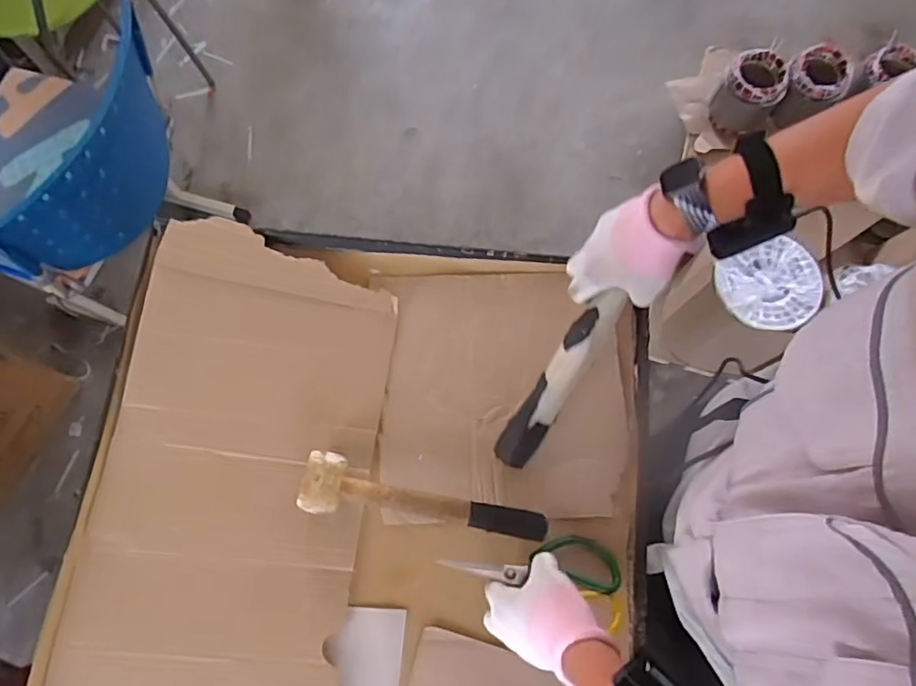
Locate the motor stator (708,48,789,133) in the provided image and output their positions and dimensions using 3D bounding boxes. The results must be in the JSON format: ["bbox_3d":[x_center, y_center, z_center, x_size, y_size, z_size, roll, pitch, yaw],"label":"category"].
[{"bbox_3d":[0.755,-0.652,1.509,0.147,0.140,0.158,0,74,-1],"label":"motor stator"}]

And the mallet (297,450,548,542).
[{"bbox_3d":[-0.037,0.161,0.618,0.269,0.051,0.062,7,74,1],"label":"mallet"}]

